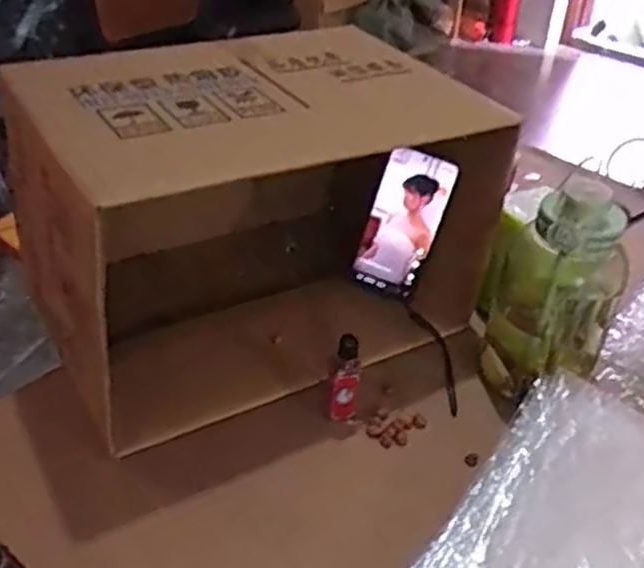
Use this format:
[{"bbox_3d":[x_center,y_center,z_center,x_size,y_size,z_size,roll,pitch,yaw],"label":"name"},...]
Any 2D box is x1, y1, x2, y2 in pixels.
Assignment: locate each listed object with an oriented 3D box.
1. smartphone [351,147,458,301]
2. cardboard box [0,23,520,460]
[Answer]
[{"bbox_3d":[0.084,-0.062,0.789,0.070,0.159,0.012,24,27,7],"label":"smartphone"},{"bbox_3d":[-0.075,-0.079,0.771,0.410,0.267,0.307,-16,39,-25],"label":"cardboard box"}]

